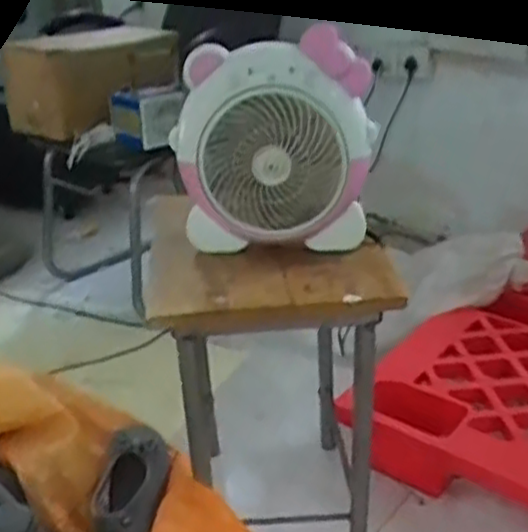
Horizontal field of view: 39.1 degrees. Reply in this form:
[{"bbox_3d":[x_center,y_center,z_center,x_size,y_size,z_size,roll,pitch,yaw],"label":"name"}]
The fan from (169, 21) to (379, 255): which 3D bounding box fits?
[{"bbox_3d":[0.018,-0.156,0.979,0.233,0.268,0.107,-11,28,-17],"label":"fan"}]

